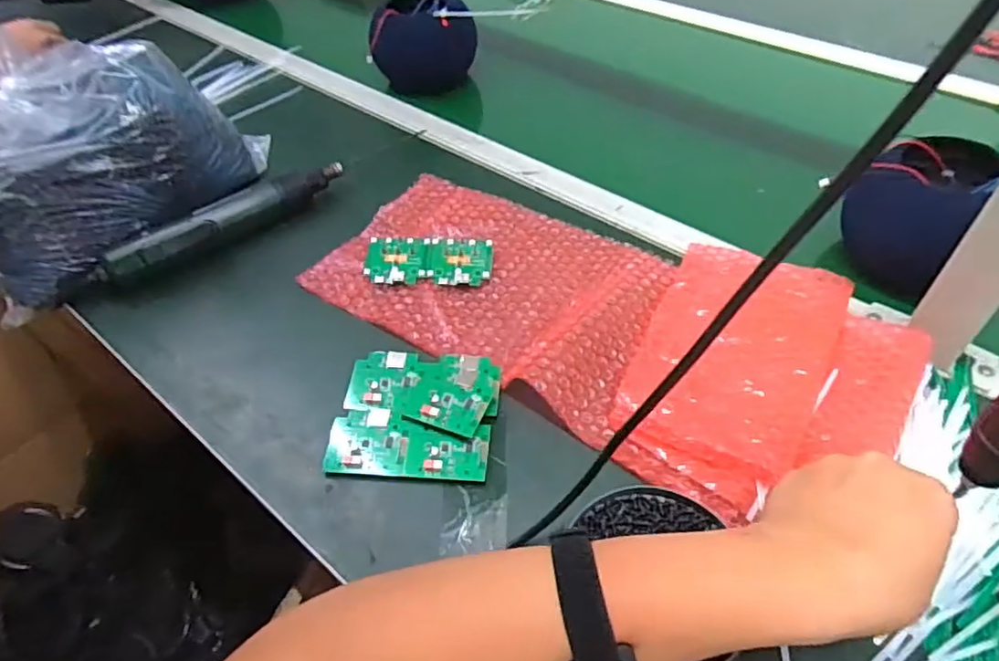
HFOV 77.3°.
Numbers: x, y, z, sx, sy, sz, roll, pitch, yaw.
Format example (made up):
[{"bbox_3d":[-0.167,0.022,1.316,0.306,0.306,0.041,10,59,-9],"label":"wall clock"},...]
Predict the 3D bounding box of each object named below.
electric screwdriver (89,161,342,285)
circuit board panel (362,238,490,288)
[{"bbox_3d":[-0.262,-0.109,0.600,0.246,0.028,0.039,-31,55,-22],"label":"electric screwdriver"},{"bbox_3d":[-0.065,-0.066,0.576,0.115,0.008,0.055,0,49,3],"label":"circuit board panel"}]

